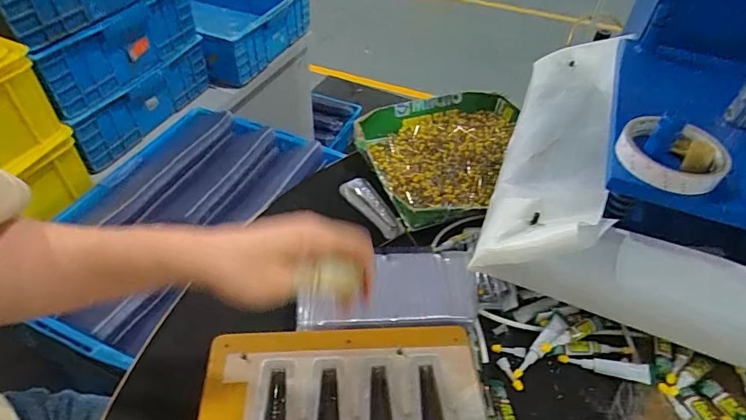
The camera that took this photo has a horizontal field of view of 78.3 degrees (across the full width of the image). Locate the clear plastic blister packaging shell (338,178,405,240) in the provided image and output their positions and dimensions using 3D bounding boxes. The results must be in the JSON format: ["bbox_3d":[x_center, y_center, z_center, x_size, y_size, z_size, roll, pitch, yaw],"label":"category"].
[{"bbox_3d":[-0.003,-0.005,0.569,0.028,0.030,0.098,-26,54,-25],"label":"clear plastic blister packaging shell"}]

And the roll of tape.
[{"bbox_3d":[0.273,-0.050,0.420,0.089,0.022,0.089,2,47,-2],"label":"roll of tape"}]

